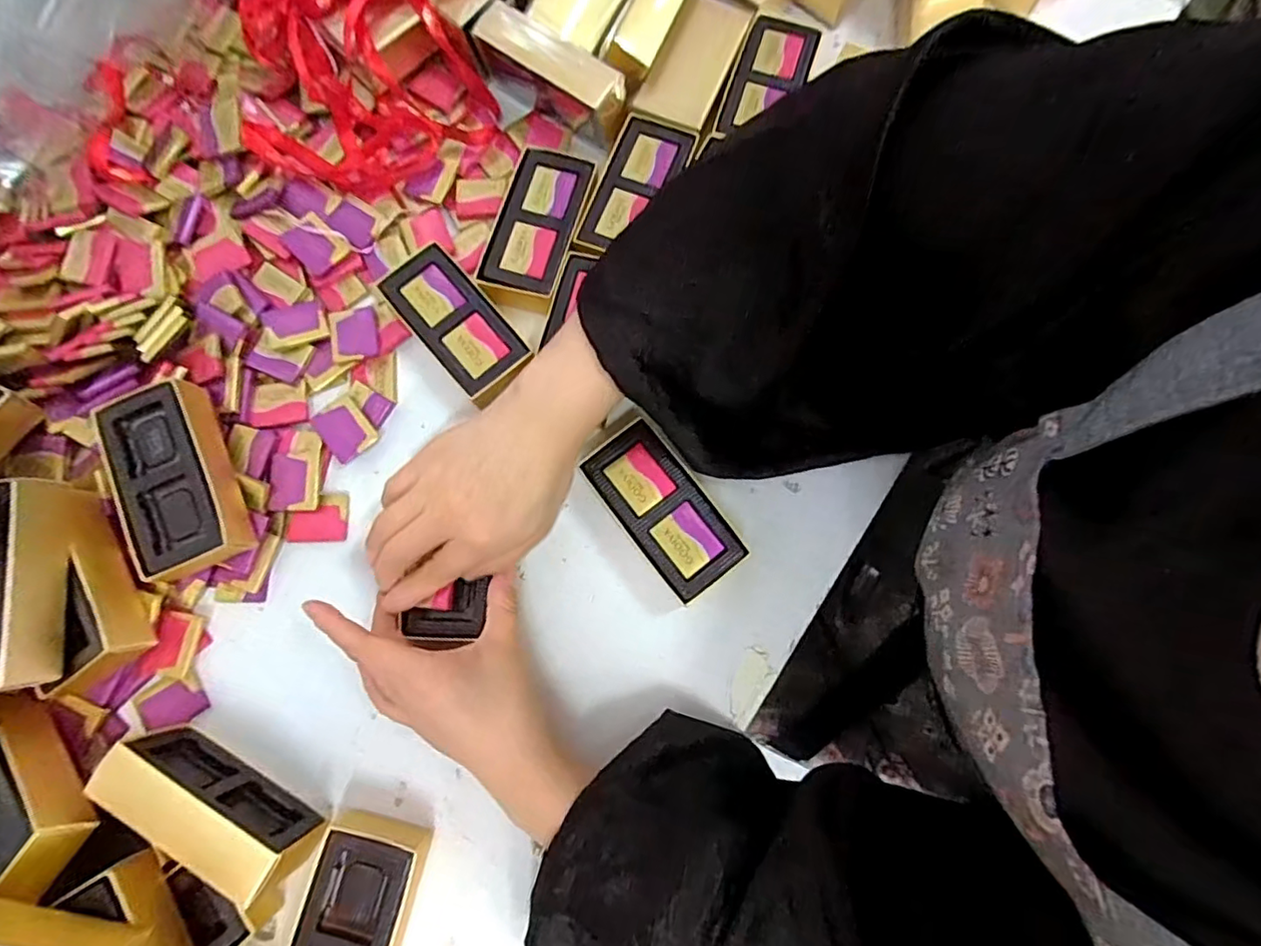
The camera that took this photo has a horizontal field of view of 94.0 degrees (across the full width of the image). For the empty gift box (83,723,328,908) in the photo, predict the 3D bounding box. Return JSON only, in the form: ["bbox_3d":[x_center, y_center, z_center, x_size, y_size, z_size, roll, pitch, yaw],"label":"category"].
[{"bbox_3d":[-0.241,0.194,0.340,0.113,0.065,0.032,28,79,6],"label":"empty gift box"}]

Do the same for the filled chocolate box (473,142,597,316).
[{"bbox_3d":[-0.068,-0.173,0.427,0.054,0.030,0.123,14,78,3],"label":"filled chocolate box"}]

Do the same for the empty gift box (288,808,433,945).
[{"bbox_3d":[-0.159,0.261,0.334,0.061,0.028,0.113,17,78,4],"label":"empty gift box"}]

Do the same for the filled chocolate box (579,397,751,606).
[{"bbox_3d":[0.017,0.019,0.387,0.054,0.031,0.124,-37,80,-7],"label":"filled chocolate box"}]

